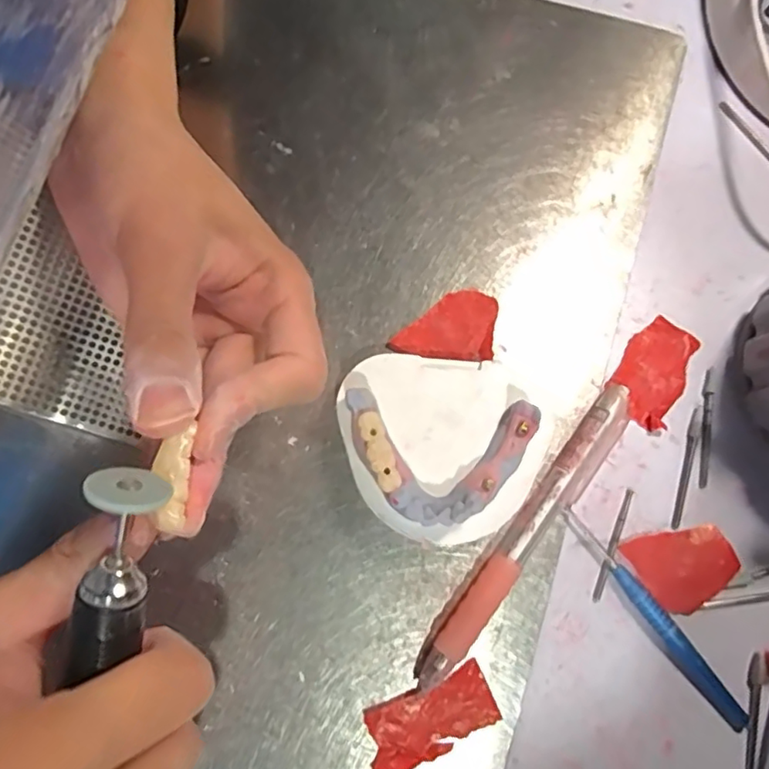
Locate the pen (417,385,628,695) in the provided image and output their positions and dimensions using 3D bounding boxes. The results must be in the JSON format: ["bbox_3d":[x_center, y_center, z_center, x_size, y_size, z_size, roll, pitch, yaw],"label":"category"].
[{"bbox_3d":[0.054,0.057,0.222,0.015,0.012,0.130,37,82,8],"label":"pen"}]

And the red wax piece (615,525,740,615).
[{"bbox_3d":[0.113,0.068,0.224,0.037,0.004,0.033,-34,80,-5],"label":"red wax piece"}]

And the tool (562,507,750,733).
[{"bbox_3d":[0.100,0.086,0.219,0.008,0.007,0.096,-38,81,-6],"label":"tool"}]

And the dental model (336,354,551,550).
[{"bbox_3d":[0.019,0.023,0.217,0.073,0.030,0.066,4,79,2],"label":"dental model"}]

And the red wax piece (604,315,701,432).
[{"bbox_3d":[0.109,-0.006,0.238,0.026,0.004,0.043,30,81,6],"label":"red wax piece"}]

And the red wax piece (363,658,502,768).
[{"bbox_3d":[0.017,0.122,0.213,0.047,0.004,0.023,-23,80,-3],"label":"red wax piece"}]

